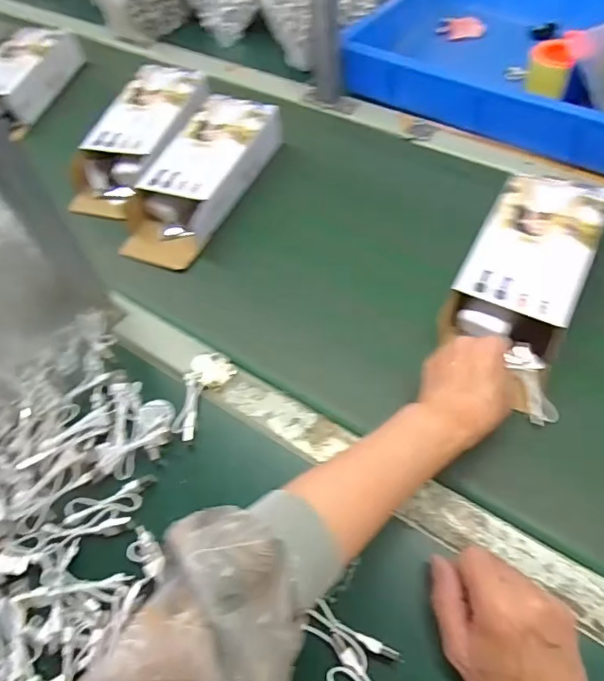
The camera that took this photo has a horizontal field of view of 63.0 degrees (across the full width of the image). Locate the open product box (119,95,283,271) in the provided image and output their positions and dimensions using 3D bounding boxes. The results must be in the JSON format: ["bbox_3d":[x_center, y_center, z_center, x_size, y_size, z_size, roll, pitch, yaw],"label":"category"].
[{"bbox_3d":[-0.130,-0.204,0.619,0.112,0.060,0.264,20,62,21],"label":"open product box"}]

